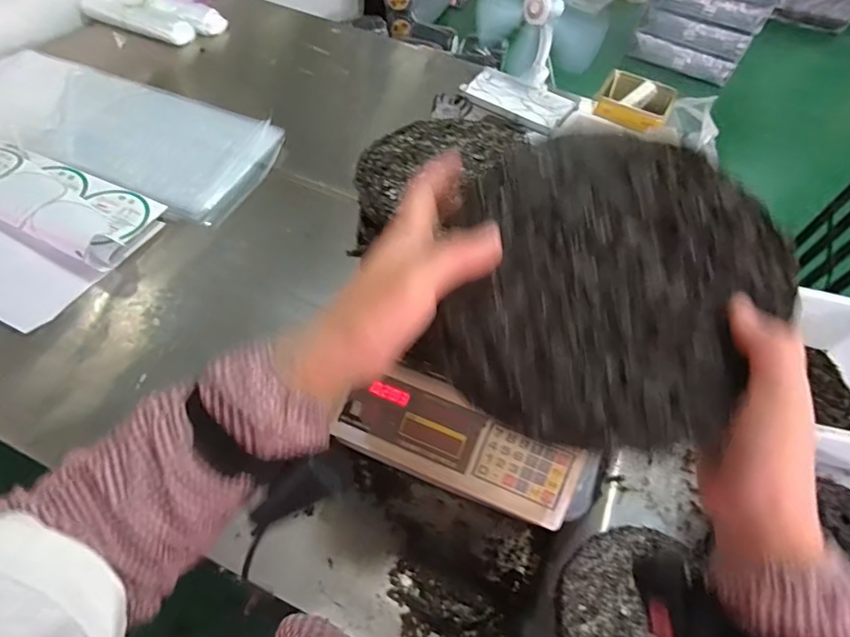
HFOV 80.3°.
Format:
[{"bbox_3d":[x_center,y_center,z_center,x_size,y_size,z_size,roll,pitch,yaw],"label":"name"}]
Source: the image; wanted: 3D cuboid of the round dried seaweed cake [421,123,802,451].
[{"bbox_3d":[0.112,-0.021,0.302,0.187,0.013,0.190,0,74,0],"label":"round dried seaweed cake"}]

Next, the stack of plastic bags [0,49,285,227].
[{"bbox_3d":[-0.802,-0.495,1.288,0.875,0.068,0.408,20,50,7],"label":"stack of plastic bags"}]

